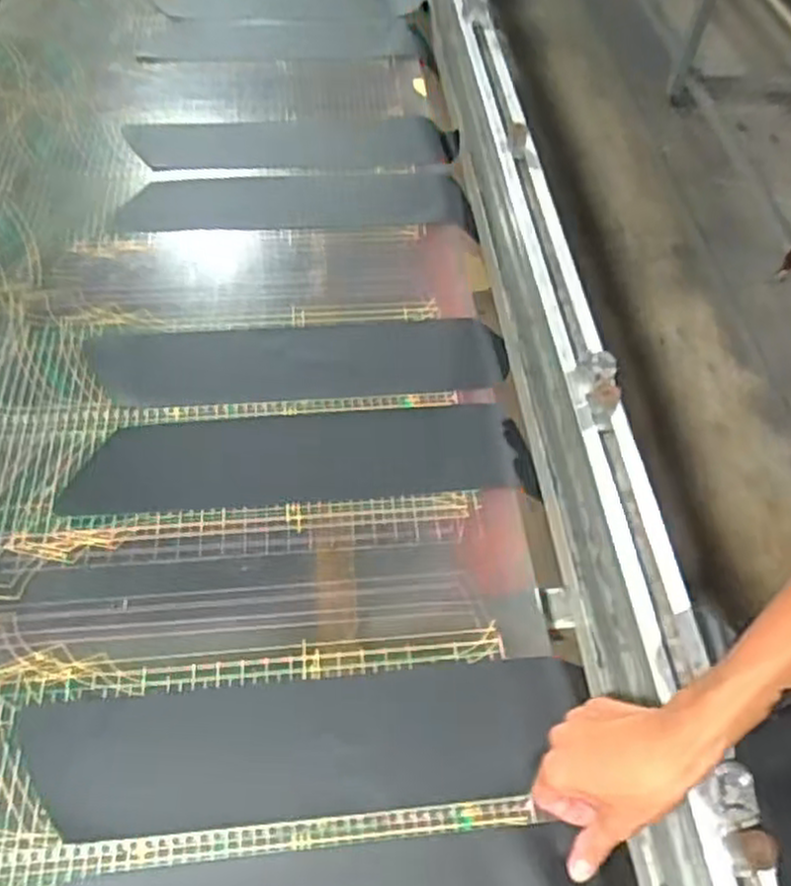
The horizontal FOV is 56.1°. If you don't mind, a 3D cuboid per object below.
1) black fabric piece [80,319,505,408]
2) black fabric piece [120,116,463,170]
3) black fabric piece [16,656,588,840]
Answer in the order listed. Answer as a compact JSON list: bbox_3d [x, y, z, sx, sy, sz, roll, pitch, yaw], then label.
[{"bbox_3d":[-0.100,-0.098,0.788,0.434,0.013,0.111,-3,56,-3],"label":"black fabric piece"},{"bbox_3d":[-0.136,-0.413,1.006,0.437,0.011,0.120,-6,56,-5],"label":"black fabric piece"},{"bbox_3d":[-0.067,0.235,0.582,0.428,0.009,0.104,-4,56,-5],"label":"black fabric piece"}]

